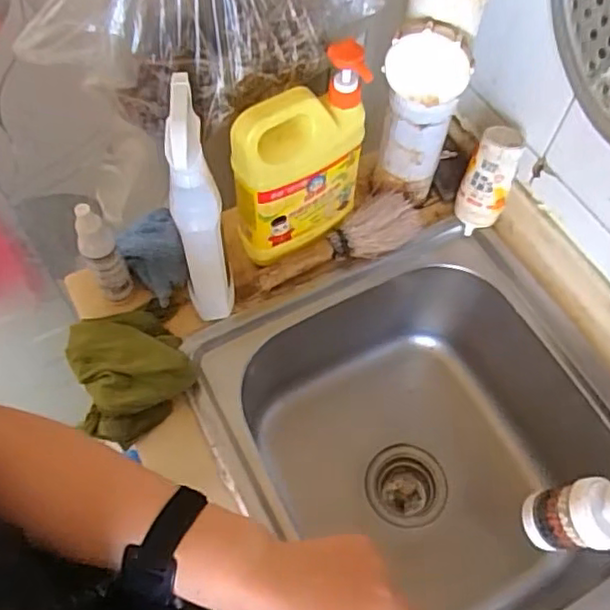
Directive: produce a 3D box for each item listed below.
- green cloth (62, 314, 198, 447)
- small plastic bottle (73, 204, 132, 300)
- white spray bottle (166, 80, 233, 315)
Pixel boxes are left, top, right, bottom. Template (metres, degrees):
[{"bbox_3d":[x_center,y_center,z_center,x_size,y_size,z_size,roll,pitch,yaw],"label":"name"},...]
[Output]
[{"bbox_3d":[-0.188,0.065,0.675,0.112,0.050,0.140,-25,64,-15],"label":"green cloth"},{"bbox_3d":[-0.214,-0.049,0.673,0.036,0.141,0.031,-21,63,-13],"label":"small plastic bottle"},{"bbox_3d":[-0.107,-0.092,0.634,0.049,0.252,0.102,-13,62,-10],"label":"white spray bottle"}]

